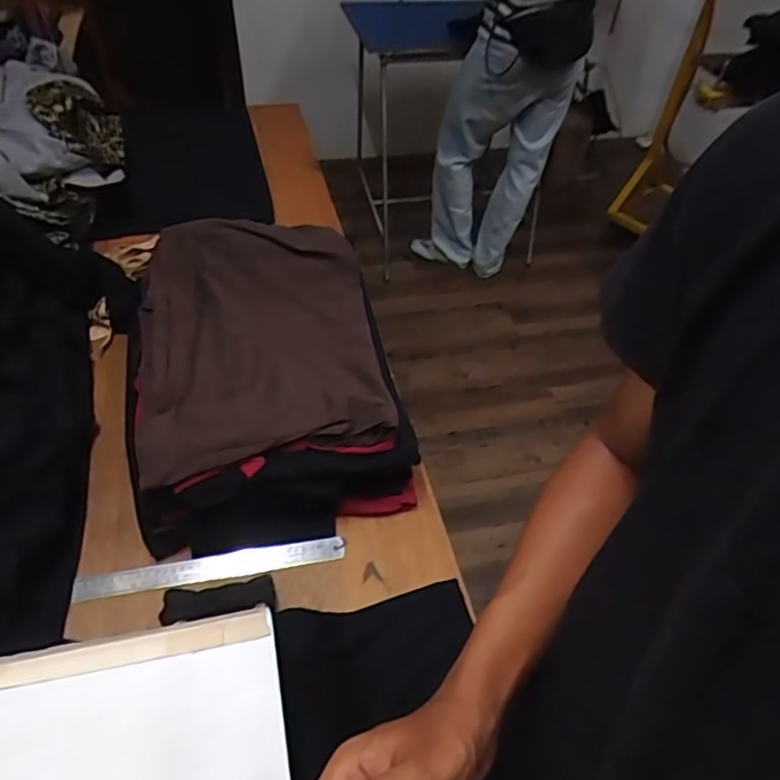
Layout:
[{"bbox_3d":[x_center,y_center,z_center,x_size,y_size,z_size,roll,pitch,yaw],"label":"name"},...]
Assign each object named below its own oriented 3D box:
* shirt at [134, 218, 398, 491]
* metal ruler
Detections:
[{"bbox_3d":[-0.182,-0.076,0.872,0.325,0.086,0.446,-8,49,-11],"label":"shirt"},{"bbox_3d":[-0.214,0.217,0.747,0.314,0.007,0.032,-6,75,-12],"label":"metal ruler"}]

